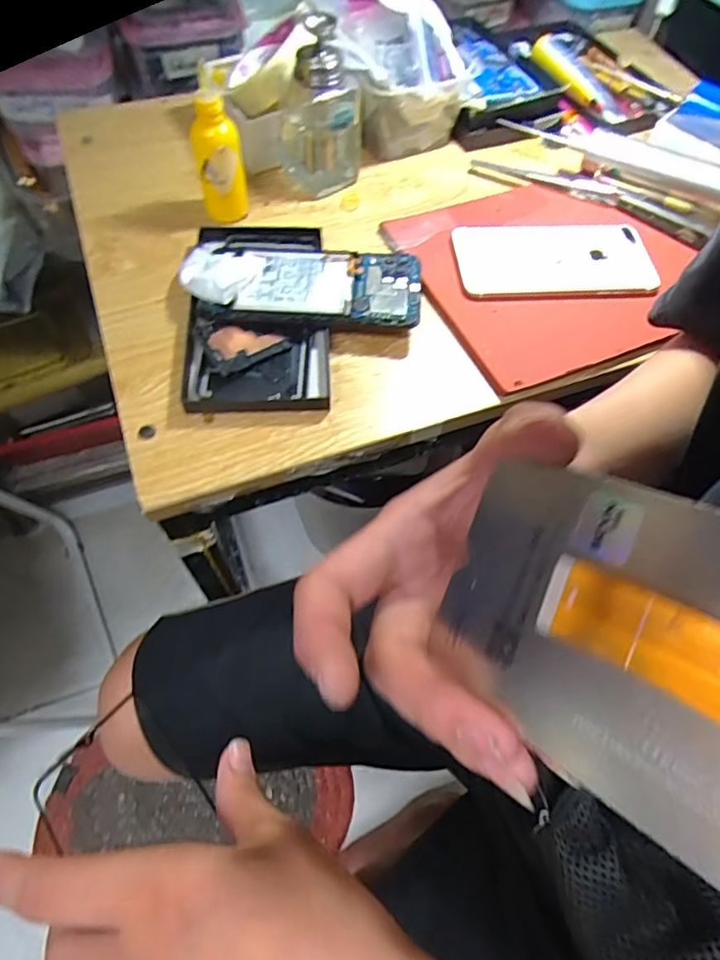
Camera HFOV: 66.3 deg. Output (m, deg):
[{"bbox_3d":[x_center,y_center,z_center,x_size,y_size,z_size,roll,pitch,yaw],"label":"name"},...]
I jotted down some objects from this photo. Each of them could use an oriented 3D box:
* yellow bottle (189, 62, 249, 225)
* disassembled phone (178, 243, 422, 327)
[{"bbox_3d":[-0.108,-0.244,0.421,0.038,0.093,0.032,-10,62,-8],"label":"yellow bottle"},{"bbox_3d":[-0.044,-0.146,0.399,0.173,0.019,0.070,8,61,1],"label":"disassembled phone"}]

